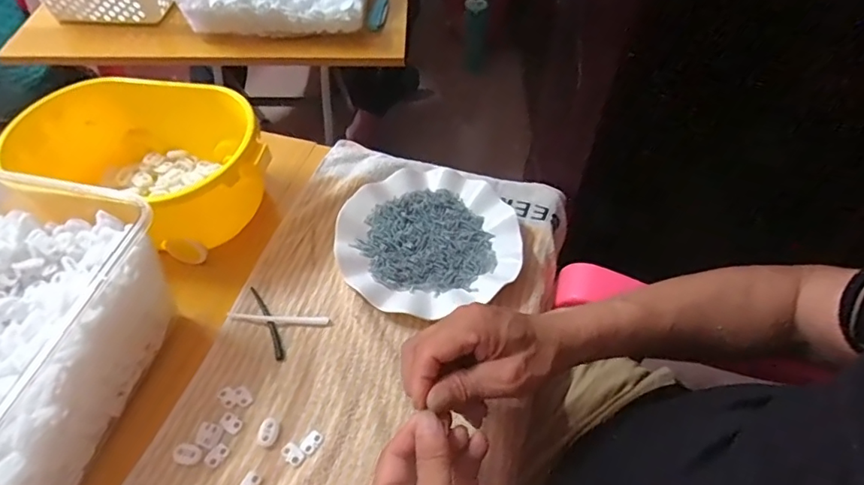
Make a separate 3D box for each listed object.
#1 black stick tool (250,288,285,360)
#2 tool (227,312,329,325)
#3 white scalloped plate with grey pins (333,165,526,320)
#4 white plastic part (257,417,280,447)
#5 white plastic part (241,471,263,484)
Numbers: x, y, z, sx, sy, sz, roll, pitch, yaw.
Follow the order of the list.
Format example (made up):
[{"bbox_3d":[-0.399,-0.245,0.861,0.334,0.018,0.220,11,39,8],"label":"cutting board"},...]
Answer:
[{"bbox_3d":[-0.153,0.073,0.489,0.009,0.004,0.084,-23,56,-17],"label":"black stick tool"},{"bbox_3d":[-0.144,0.071,0.490,0.093,0.007,0.010,3,52,2],"label":"tool"},{"bbox_3d":[-0.002,-0.010,0.542,0.177,0.023,0.176,0,52,0],"label":"white scalloped plate with grey pins"},{"bbox_3d":[-0.133,0.154,0.427,0.015,0.005,0.022,9,53,7],"label":"white plastic part"},{"bbox_3d":[-0.140,0.186,0.403,0.013,0.004,0.019,16,54,12],"label":"white plastic part"}]

